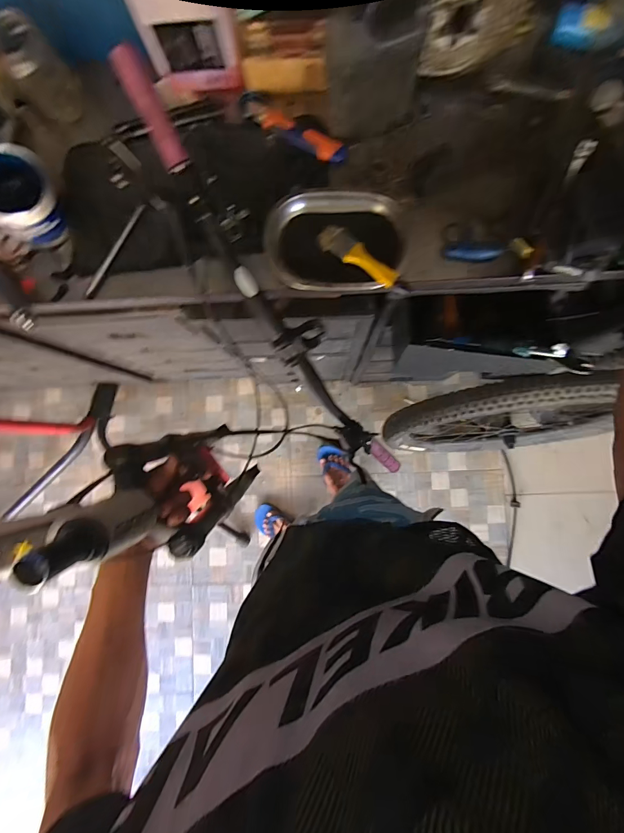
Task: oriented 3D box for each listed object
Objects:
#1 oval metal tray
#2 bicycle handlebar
[{"bbox_3d":[0.037,-0.265,0.565,0.207,0.034,0.142,1,86,3],"label":"oval metal tray"},{"bbox_3d":[-0.027,-0.133,0.604,0.073,0.058,0.766,-36,120,0],"label":"bicycle handlebar"}]

